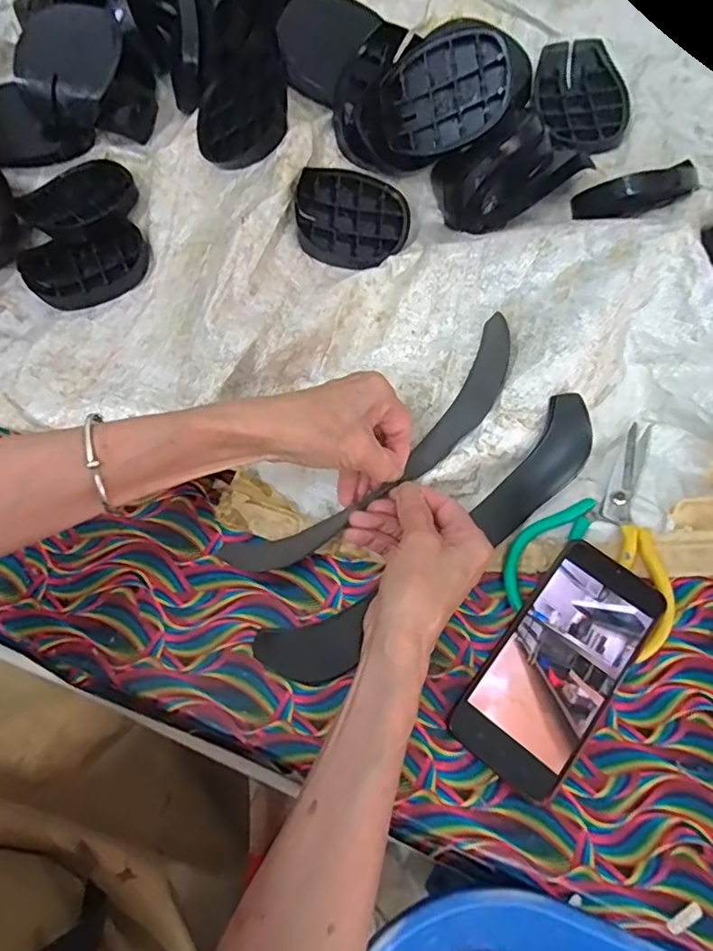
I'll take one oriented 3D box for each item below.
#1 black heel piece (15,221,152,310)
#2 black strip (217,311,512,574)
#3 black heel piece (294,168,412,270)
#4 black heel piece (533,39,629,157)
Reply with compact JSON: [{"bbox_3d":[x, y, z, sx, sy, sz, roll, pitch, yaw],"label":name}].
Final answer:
[{"bbox_3d":[-0.257,-0.201,0.542,0.113,0.020,0.073,-25,65,-14],"label":"black heel piece"},{"bbox_3d":[0.023,-0.015,0.435,0.283,0.030,0.055,-40,69,-6],"label":"black strip"},{"bbox_3d":[-0.005,-0.236,0.519,0.109,0.035,0.089,2,84,-17],"label":"black heel piece"},{"bbox_3d":[0.225,-0.372,0.553,0.078,0.022,0.120,-11,71,8],"label":"black heel piece"}]

